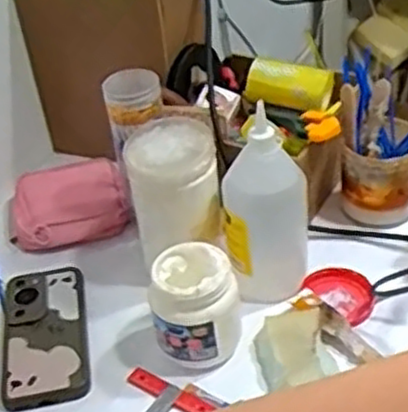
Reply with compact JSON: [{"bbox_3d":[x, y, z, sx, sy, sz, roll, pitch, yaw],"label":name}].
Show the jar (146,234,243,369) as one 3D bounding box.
[{"bbox_3d":[-0.005,0.091,0.657,0.077,0.093,0.080,-5,38,4],"label":"jar"}]

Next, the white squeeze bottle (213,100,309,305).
[{"bbox_3d":[0.056,0.004,0.686,0.083,0.167,0.071,-5,38,3],"label":"white squeeze bottle"}]

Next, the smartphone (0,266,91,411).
[{"bbox_3d":[-0.153,0.121,0.713,0.080,0.013,0.169,-10,38,-4],"label":"smartphone"}]

